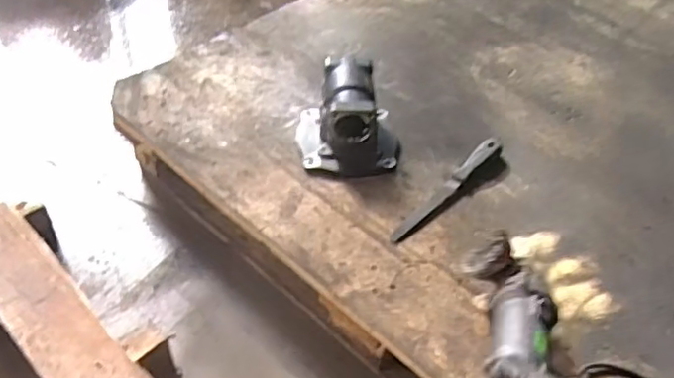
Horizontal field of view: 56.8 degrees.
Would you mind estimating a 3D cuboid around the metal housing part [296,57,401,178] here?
[{"bbox_3d":[0.018,-0.106,0.933,0.147,0.104,0.151,-1,47,-2],"label":"metal housing part"}]

